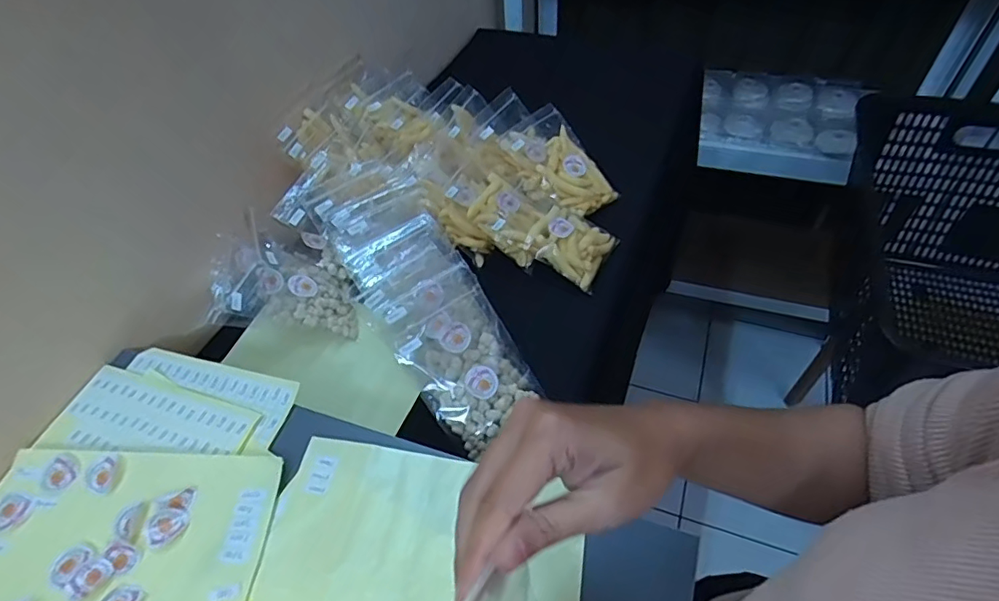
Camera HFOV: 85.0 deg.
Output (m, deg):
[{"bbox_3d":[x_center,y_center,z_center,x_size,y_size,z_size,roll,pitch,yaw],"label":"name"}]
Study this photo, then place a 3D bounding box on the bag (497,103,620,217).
[{"bbox_3d":[0.073,-0.165,0.661,0.087,0.023,0.139,-37,82,-17],"label":"bag"}]

